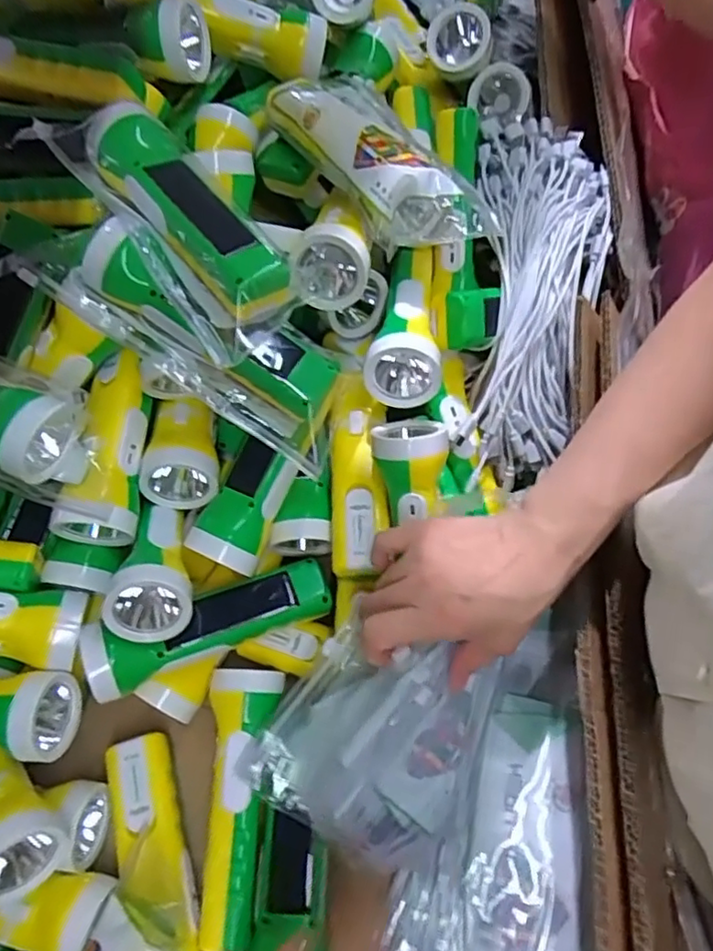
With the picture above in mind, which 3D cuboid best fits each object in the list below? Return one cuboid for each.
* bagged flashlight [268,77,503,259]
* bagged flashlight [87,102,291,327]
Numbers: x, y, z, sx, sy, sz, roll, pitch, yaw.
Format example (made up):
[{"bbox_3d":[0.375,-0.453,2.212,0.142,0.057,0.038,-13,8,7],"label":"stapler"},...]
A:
[{"bbox_3d":[0.015,-0.231,0.451,0.086,0.071,0.207,-30,72,-11],"label":"bagged flashlight"},{"bbox_3d":[-0.109,-0.169,0.405,0.061,0.049,0.173,-34,73,-12],"label":"bagged flashlight"}]

